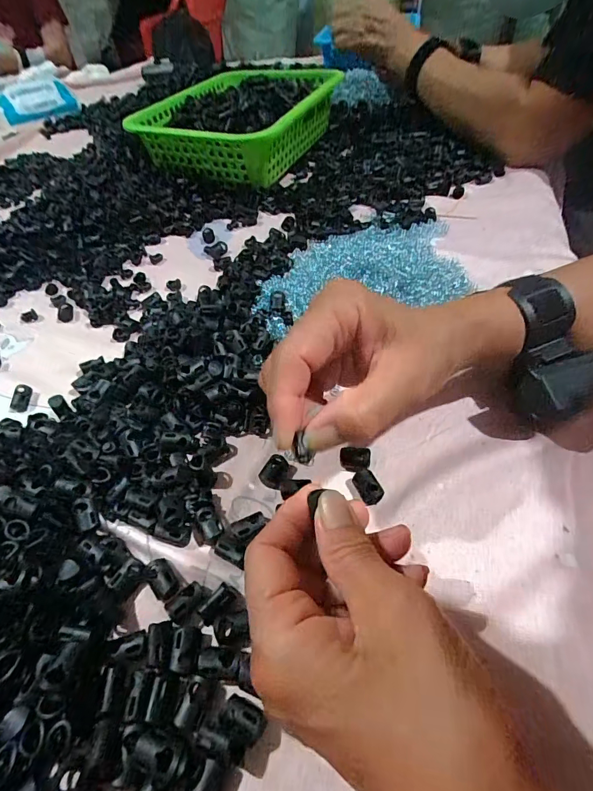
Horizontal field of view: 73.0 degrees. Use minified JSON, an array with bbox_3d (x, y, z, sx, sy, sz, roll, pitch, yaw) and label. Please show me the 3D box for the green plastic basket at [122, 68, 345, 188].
[{"bbox_3d":[-0.084,-0.390,0.580,0.208,0.090,0.268,18,54,20],"label":"green plastic basket"}]

